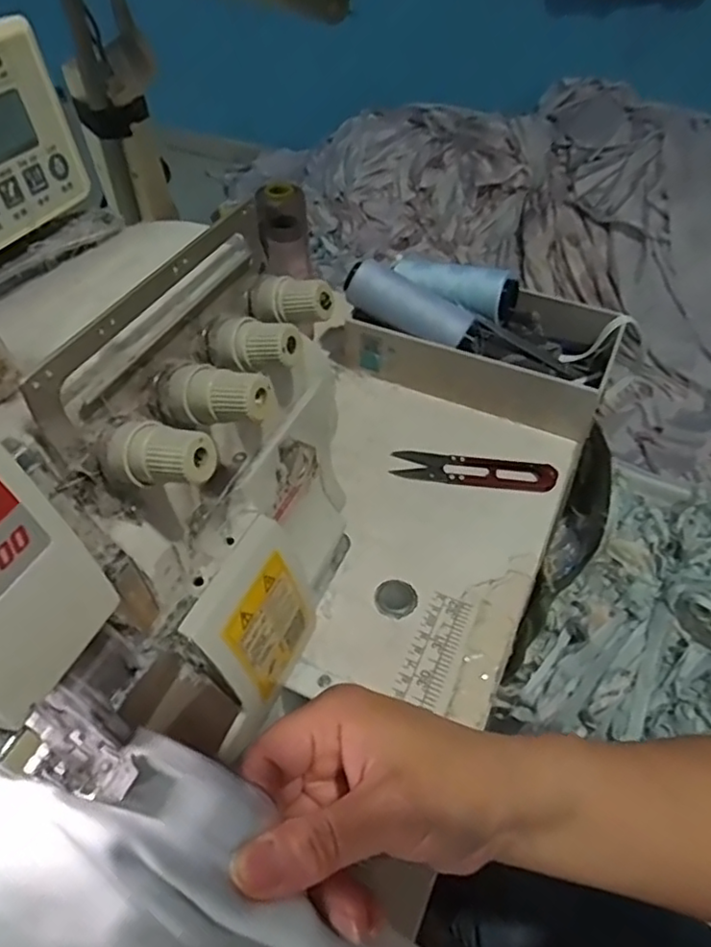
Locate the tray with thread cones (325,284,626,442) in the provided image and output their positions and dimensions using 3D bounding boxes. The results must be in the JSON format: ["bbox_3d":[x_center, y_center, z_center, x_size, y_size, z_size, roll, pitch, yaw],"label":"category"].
[{"bbox_3d":[0.099,-0.117,0.543,0.231,0.049,0.119,19,51,14],"label":"tray with thread cones"}]

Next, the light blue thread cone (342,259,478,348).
[{"bbox_3d":[0.044,-0.133,0.505,0.108,0.031,0.036,26,52,0],"label":"light blue thread cone"}]

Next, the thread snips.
[{"bbox_3d":[0.087,-0.002,0.475,0.116,0.013,0.027,8,50,5],"label":"thread snips"}]

